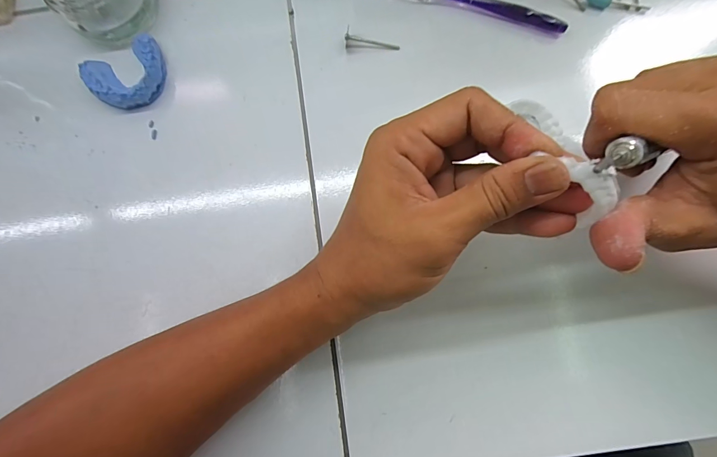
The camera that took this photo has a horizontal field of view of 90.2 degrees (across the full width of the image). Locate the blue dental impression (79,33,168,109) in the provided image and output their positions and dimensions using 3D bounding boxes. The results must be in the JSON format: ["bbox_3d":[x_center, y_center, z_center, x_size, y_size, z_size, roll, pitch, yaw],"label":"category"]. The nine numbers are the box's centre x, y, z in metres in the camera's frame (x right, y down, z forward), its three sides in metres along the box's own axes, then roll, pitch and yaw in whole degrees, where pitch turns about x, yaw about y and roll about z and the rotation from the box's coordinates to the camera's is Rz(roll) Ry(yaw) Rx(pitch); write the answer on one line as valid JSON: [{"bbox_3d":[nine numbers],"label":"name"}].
[{"bbox_3d":[-0.185,-0.123,0.287,0.060,0.023,0.053,-26,81,-2],"label":"blue dental impression"}]

